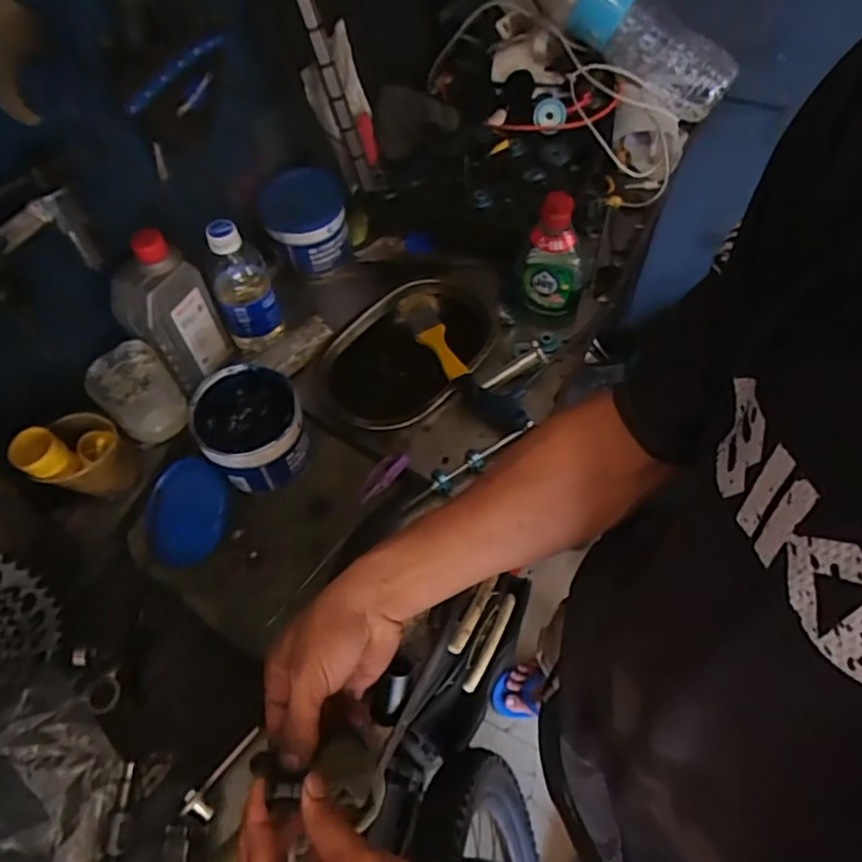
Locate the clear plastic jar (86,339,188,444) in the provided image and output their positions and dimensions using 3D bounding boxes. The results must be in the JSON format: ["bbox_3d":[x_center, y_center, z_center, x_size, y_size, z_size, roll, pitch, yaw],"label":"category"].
[{"bbox_3d":[-0.294,-0.032,0.635,0.073,0.090,0.059,-36,63,-15],"label":"clear plastic jar"}]

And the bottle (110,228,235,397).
[{"bbox_3d":[-0.261,-0.116,0.634,0.089,0.151,0.051,-39,64,-19],"label":"bottle"}]

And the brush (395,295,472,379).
[{"bbox_3d":[0.002,-0.107,0.700,0.048,0.010,0.132,-22,61,-8],"label":"brush"}]

